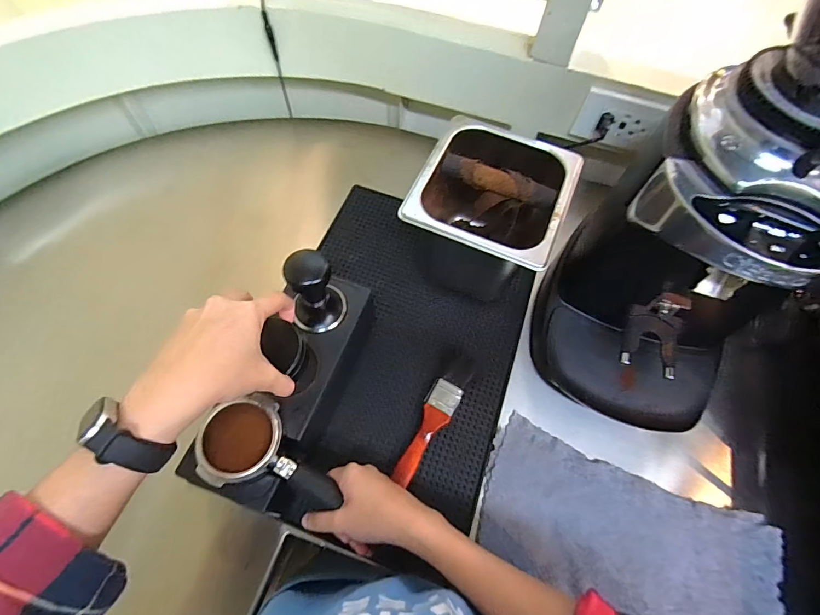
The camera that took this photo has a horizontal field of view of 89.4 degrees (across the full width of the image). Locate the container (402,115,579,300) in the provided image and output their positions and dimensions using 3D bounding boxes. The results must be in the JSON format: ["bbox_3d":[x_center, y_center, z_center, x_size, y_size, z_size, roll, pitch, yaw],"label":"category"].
[{"bbox_3d":[0.090,-0.101,0.517,0.158,0.155,0.164,22,65,8],"label":"container"}]

